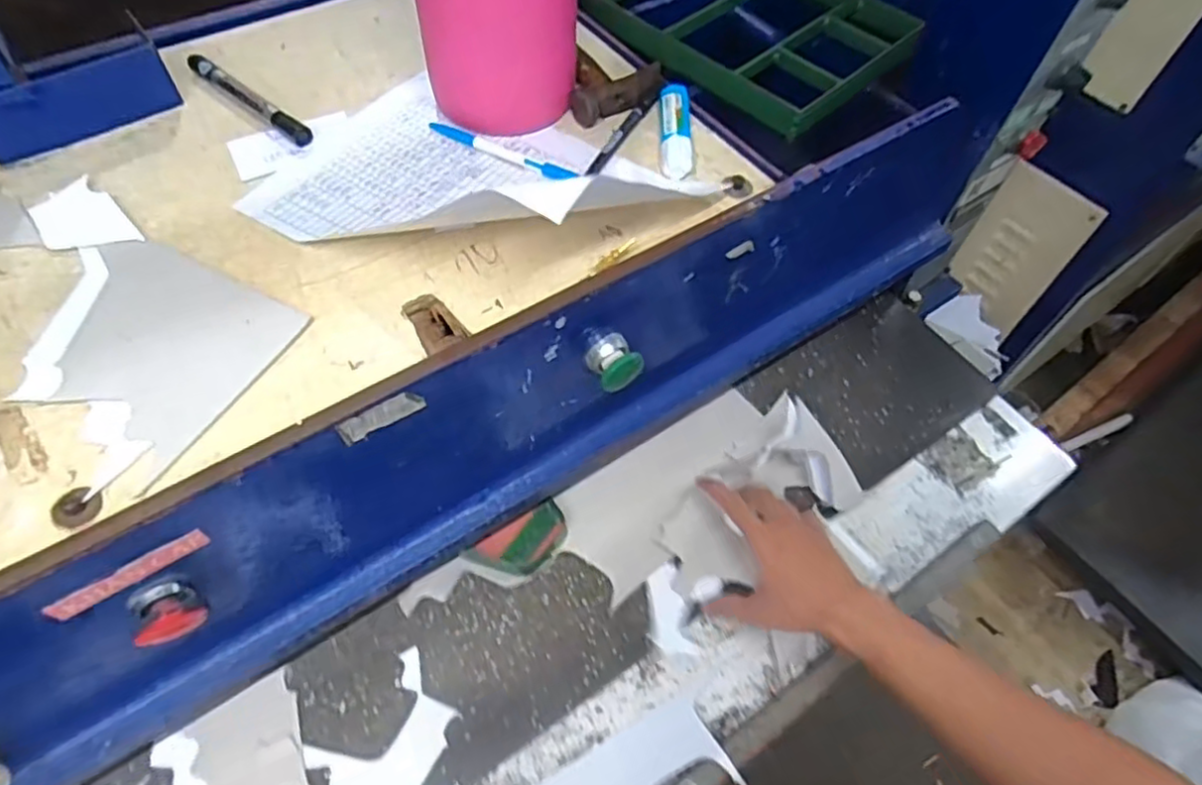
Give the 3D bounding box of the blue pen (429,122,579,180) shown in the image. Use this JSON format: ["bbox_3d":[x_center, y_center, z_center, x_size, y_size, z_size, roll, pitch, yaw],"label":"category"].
[{"bbox_3d":[-0.078,-0.189,0.530,0.128,0.007,0.014,24,59,12],"label":"blue pen"}]

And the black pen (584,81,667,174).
[{"bbox_3d":[0.022,-0.215,0.550,0.011,0.008,0.126,25,59,13],"label":"black pen"}]

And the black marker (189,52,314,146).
[{"bbox_3d":[-0.281,-0.236,0.545,0.145,0.010,0.017,35,62,18],"label":"black marker"}]

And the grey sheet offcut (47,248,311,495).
[{"bbox_3d":[-0.276,-0.033,0.419,0.146,0.005,0.123,26,60,12],"label":"grey sheet offcut"}]

